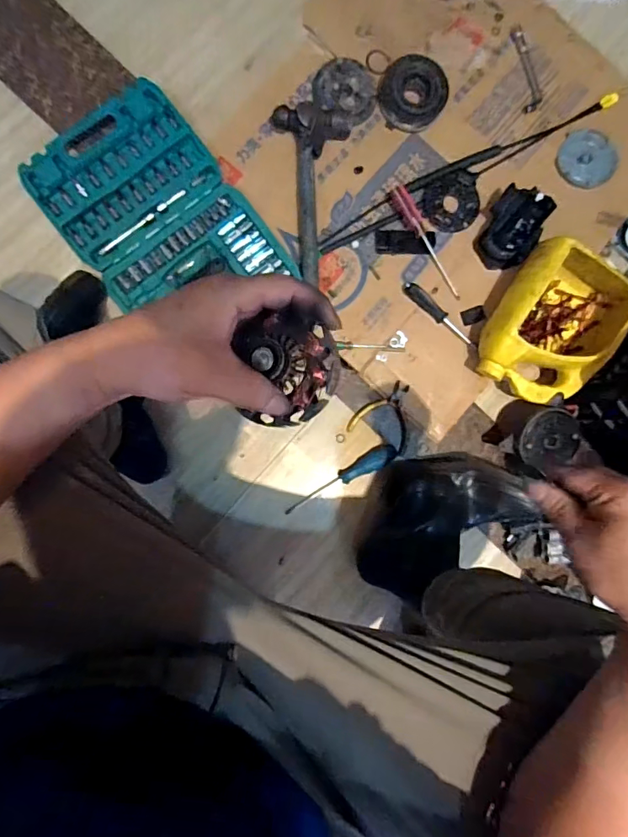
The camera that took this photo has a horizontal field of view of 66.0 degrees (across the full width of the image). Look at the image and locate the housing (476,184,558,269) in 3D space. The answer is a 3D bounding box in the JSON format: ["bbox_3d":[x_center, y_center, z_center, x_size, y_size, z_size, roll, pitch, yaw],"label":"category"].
[{"bbox_3d":[0.314,-0.299,0.764,0.080,0.062,0.124,27,83,-2],"label":"housing"}]

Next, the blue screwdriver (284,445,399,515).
[{"bbox_3d":[0.046,0.096,0.757,0.198,0.034,0.030,-32,92,-6],"label":"blue screwdriver"}]

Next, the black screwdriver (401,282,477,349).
[{"bbox_3d":[0.203,-0.162,0.776,0.154,0.021,0.018,37,81,-12],"label":"black screwdriver"}]

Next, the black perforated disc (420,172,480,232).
[{"bbox_3d":[0.224,-0.347,0.780,0.097,0.016,0.082,-21,91,-6],"label":"black perforated disc"}]

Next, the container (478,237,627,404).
[{"bbox_3d":[0.367,-0.138,0.734,0.180,0.108,0.226,30,83,-1],"label":"container"}]

